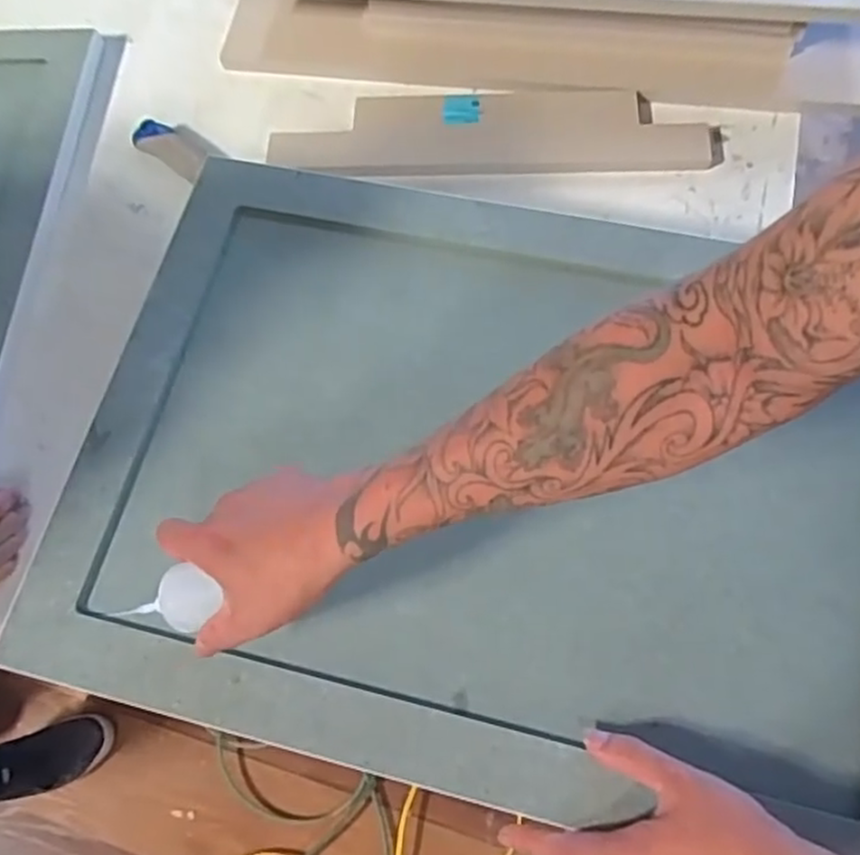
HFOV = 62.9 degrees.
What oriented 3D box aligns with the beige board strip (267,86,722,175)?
[{"bbox_3d":[0.070,-0.334,0.794,0.484,0.029,0.109,-2,67,3],"label":"beige board strip"}]

